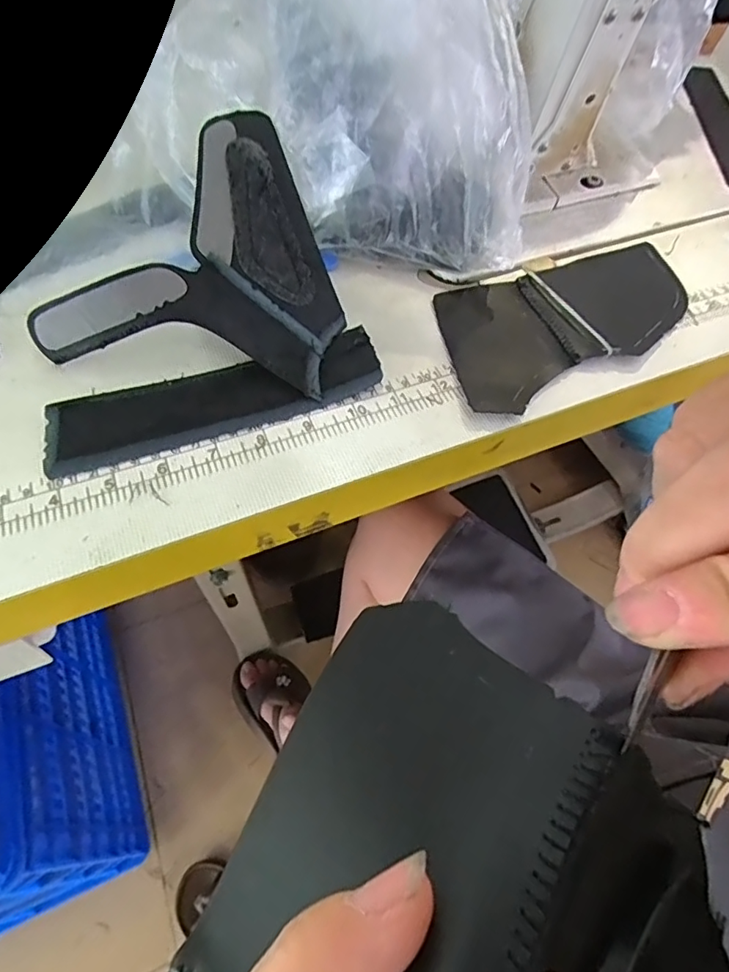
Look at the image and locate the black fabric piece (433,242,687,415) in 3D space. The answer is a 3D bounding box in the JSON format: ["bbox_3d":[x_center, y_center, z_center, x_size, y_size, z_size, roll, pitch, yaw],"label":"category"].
[{"bbox_3d":[0.126,-0.107,0.331,0.176,0.011,0.096,-20,61,-15],"label":"black fabric piece"}]

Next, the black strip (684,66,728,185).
[{"bbox_3d":[0.300,-0.302,0.451,0.037,0.008,0.144,-3,69,2],"label":"black strip"}]

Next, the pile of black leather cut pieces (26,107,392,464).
[{"bbox_3d":[-0.098,-0.107,0.293,0.169,0.020,0.165,-20,88,-14],"label":"pile of black leather cut pieces"}]

